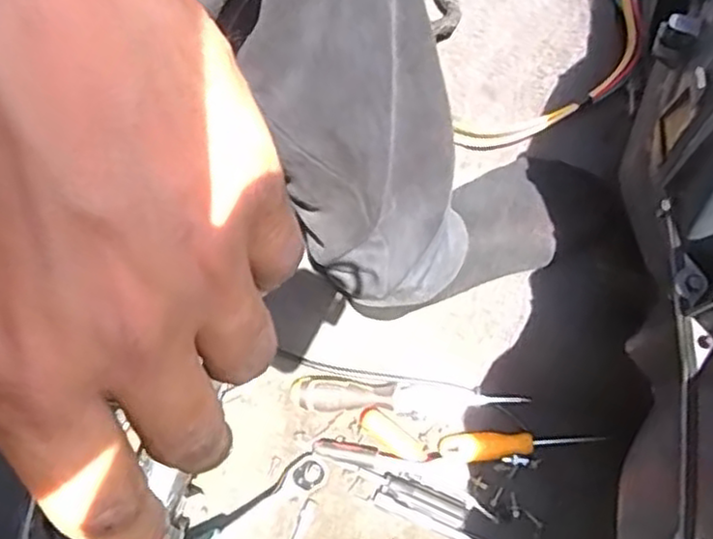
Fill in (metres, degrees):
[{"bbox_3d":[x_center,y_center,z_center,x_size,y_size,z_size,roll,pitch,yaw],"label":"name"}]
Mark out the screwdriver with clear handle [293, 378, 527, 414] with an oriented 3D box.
[{"bbox_3d":[0.052,0.132,0.717,0.233,0.029,0.030,1,74,1],"label":"screwdriver with clear handle"}]

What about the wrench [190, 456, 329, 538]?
[{"bbox_3d":[-0.113,0.244,0.668,0.199,0.029,0.032,-30,75,-30],"label":"wrench"}]

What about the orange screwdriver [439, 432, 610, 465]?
[{"bbox_3d":[0.163,0.179,0.703,0.158,0.025,0.029,1,74,1],"label":"orange screwdriver"}]

